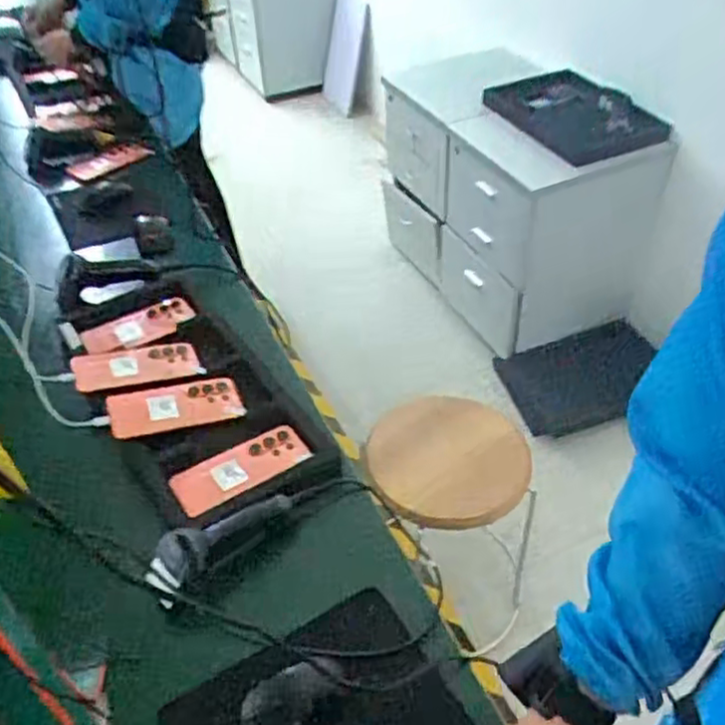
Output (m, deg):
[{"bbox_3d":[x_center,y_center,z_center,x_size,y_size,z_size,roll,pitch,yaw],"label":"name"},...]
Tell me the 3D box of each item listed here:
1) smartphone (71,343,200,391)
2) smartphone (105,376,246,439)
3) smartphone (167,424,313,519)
[{"bbox_3d":[-0.327,0.001,1.041,0.172,0.013,0.095,-8,43,-21],"label":"smartphone"},{"bbox_3d":[-0.255,0.058,0.984,0.173,0.011,0.080,-9,51,-16],"label":"smartphone"},{"bbox_3d":[-0.154,0.133,0.910,0.172,0.016,0.080,-24,47,-22],"label":"smartphone"}]

